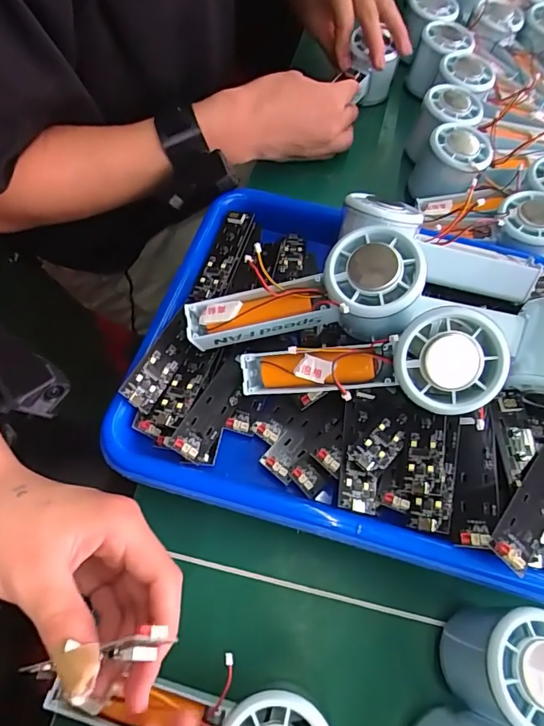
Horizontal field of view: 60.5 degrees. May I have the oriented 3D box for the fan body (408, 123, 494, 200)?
[{"bbox_3d":[0.169,-0.188,0.444,0.061,0.052,0.066,28,64,10],"label":"fan body"}]

